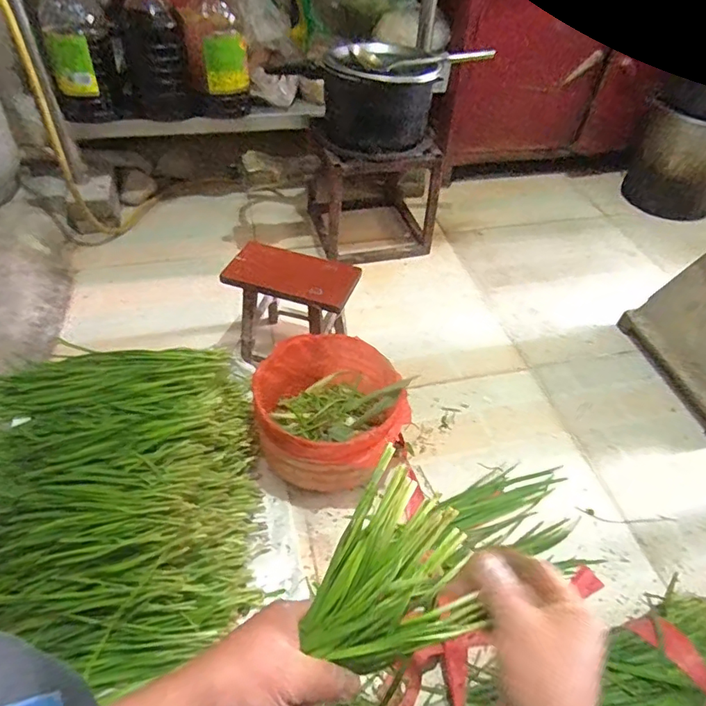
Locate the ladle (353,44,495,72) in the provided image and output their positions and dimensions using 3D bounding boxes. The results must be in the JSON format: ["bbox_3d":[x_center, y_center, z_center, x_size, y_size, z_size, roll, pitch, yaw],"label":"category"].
[{"bbox_3d":[0.172,-0.758,1.303,0.351,0.048,0.077,-5,47,-8],"label":"ladle"}]

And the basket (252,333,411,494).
[{"bbox_3d":[-0.048,0.117,1.032,0.274,0.191,0.283,2,47,-2],"label":"basket"}]

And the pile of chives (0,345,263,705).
[{"bbox_3d":[-0.458,0.195,0.939,0.530,0.159,0.645,-13,49,-16],"label":"pile of chives"}]

